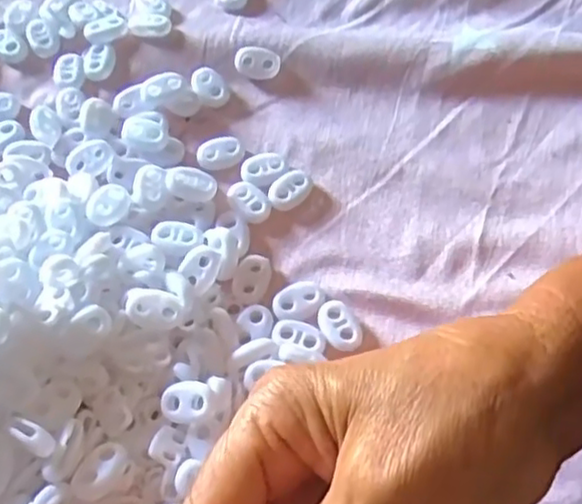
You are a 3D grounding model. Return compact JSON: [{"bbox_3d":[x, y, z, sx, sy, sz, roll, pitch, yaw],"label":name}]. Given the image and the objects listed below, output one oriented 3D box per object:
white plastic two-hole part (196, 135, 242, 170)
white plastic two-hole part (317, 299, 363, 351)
[{"bbox_3d":[-0.034,-0.047,0.323,0.021,0.006,0.015,-10,63,-4],"label":"white plastic two-hole part"},{"bbox_3d":[0.020,0.031,0.283,0.017,0.005,0.022,-16,64,-7],"label":"white plastic two-hole part"}]

